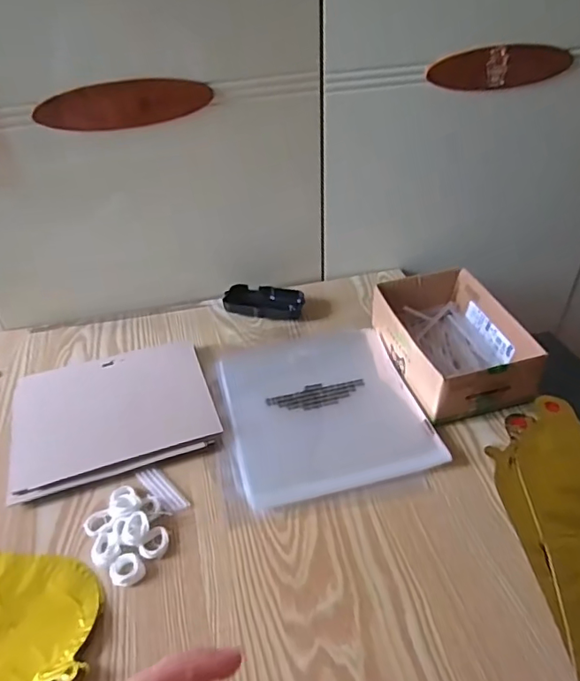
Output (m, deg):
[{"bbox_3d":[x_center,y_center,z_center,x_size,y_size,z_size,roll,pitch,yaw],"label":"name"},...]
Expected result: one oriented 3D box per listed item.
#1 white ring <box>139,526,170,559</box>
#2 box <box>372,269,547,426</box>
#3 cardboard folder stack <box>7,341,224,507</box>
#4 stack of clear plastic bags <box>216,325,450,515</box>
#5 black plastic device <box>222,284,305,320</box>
[{"bbox_3d":[-0.118,0.178,0.451,0.020,0.008,0.027,20,44,26],"label":"white ring"},{"bbox_3d":[0.186,0.001,0.603,0.128,0.070,0.185,-11,40,-11],"label":"box"},{"bbox_3d":[-0.195,0.074,0.564,0.206,0.022,0.161,-14,41,-14],"label":"cardboard folder stack"},{"bbox_3d":[0.034,0.066,0.574,0.204,0.020,0.223,-11,40,-10],"label":"stack of clear plastic bags"},{"bbox_3d":[-0.036,-0.053,0.719,0.107,0.026,0.051,2,39,6],"label":"black plastic device"}]

